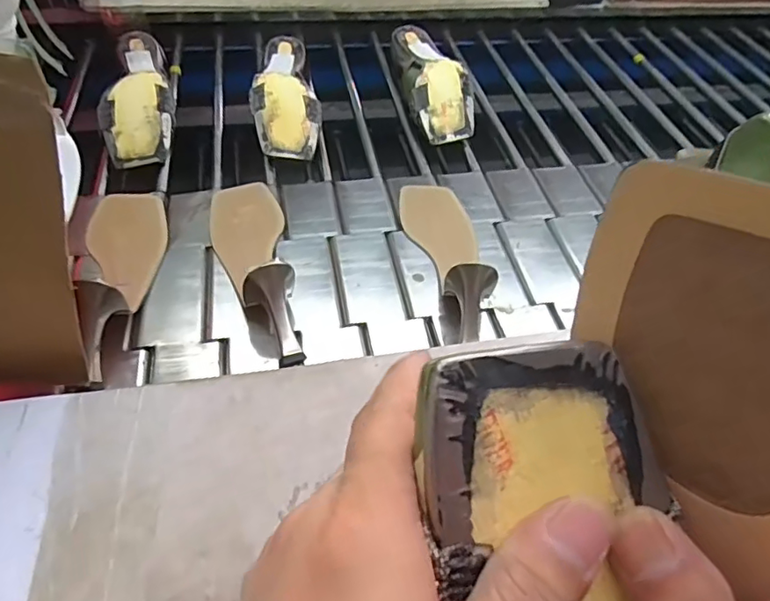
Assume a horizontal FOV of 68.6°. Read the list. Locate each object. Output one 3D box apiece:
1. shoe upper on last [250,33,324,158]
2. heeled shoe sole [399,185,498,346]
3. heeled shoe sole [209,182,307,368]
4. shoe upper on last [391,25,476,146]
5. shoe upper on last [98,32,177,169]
[{"bbox_3d":[-0.130,-0.268,0.737,0.080,0.072,0.220,-4,49,-9],"label":"shoe upper on last"},{"bbox_3d":[0.063,-0.062,0.583,0.076,0.059,0.238,0,49,-6],"label":"heeled shoe sole"},{"bbox_3d":[-0.131,-0.050,0.553,0.072,0.059,0.256,-8,50,-12],"label":"heeled shoe sole"},{"bbox_3d":[0.064,-0.309,0.796,0.082,0.070,0.229,-3,49,-8],"label":"shoe upper on last"},{"bbox_3d":[-0.311,-0.257,0.712,0.084,0.073,0.216,-12,51,-16],"label":"shoe upper on last"}]

